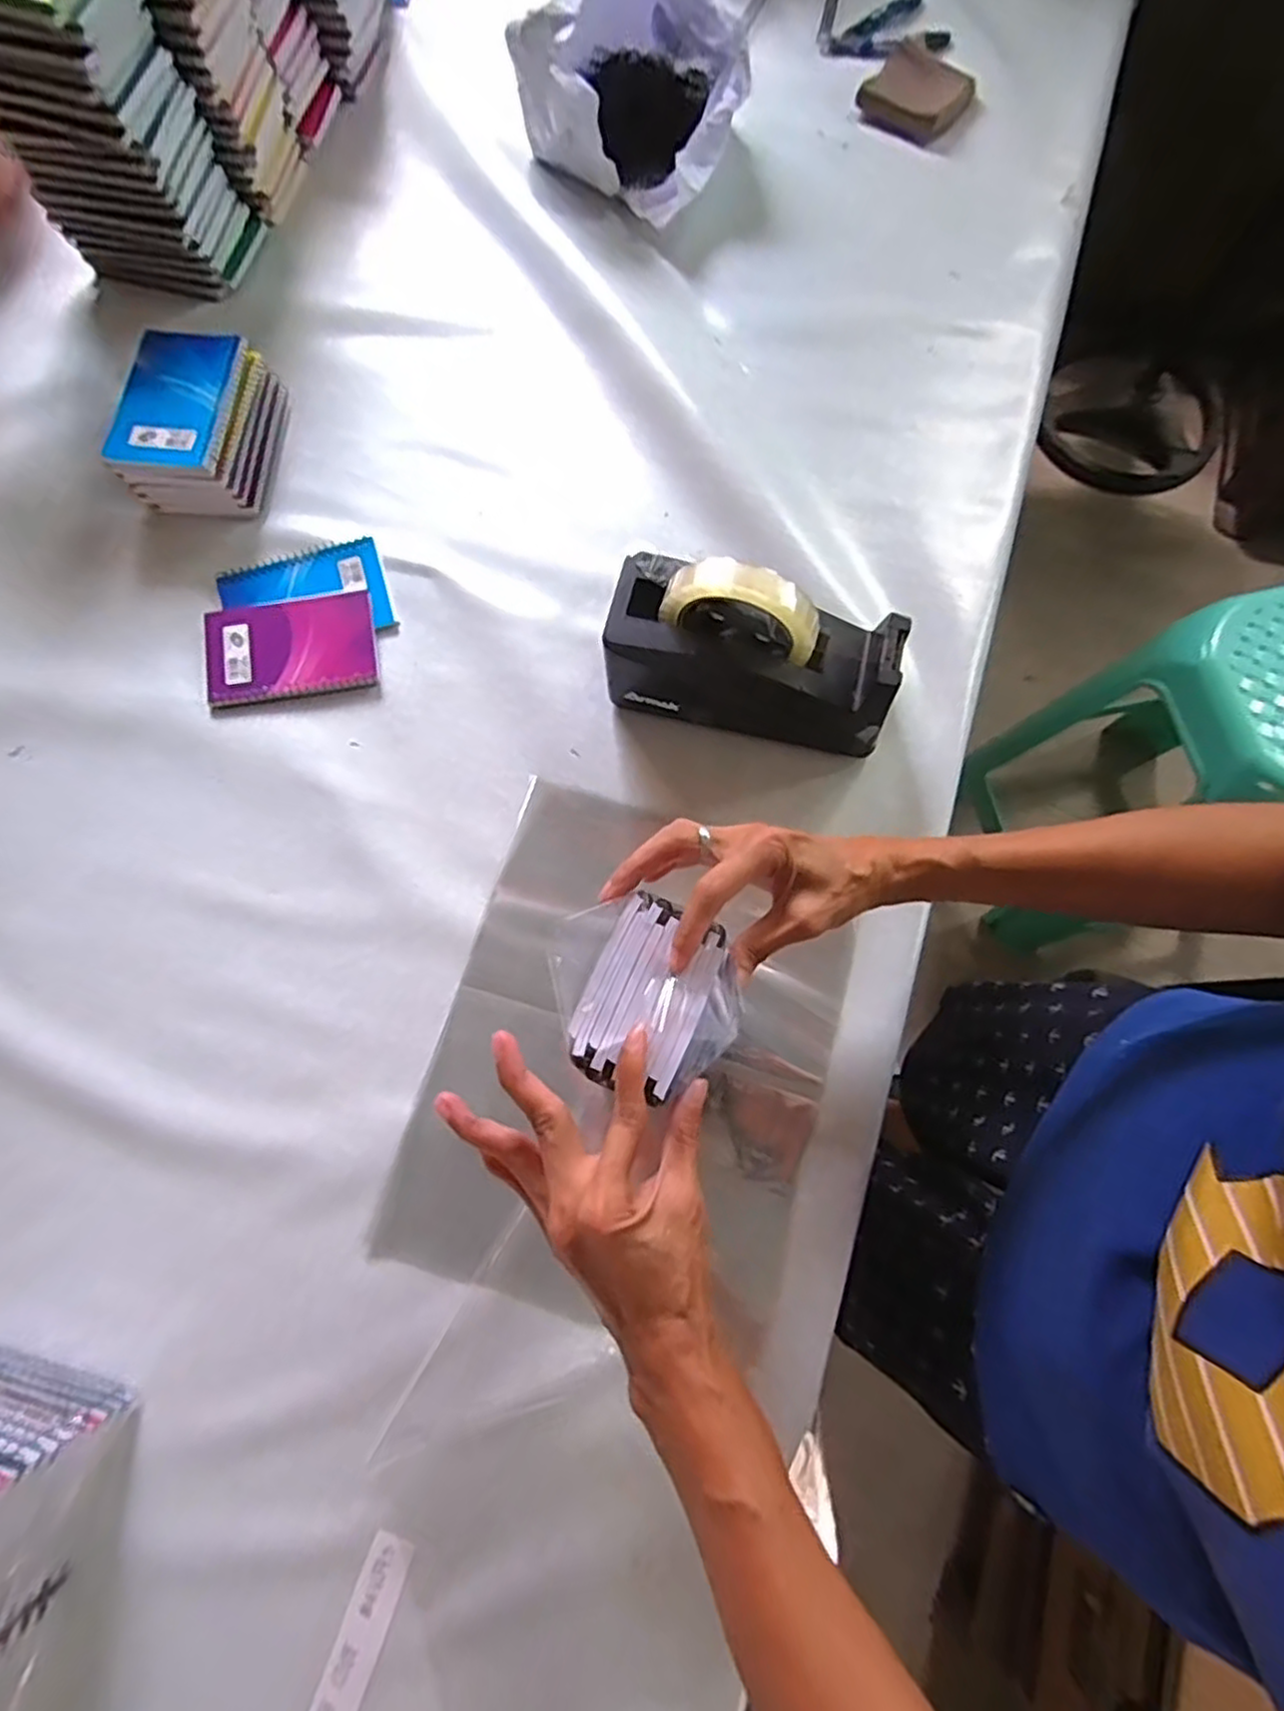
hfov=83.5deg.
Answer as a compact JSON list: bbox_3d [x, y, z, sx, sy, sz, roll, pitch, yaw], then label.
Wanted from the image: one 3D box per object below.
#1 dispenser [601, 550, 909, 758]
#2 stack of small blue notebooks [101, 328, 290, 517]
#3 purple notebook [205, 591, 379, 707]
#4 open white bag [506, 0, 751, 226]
[{"bbox_3d":[0.076,-0.140,0.493,0.191,0.132,0.070,16,75,6],"label":"dispenser"},{"bbox_3d":[-0.363,-0.357,0.592,0.092,0.068,0.131,5,74,3],"label":"stack of small blue notebooks"},{"bbox_3d":[-0.277,-0.164,0.568,0.129,0.009,0.083,-9,74,-2],"label":"purple notebook"},{"bbox_3d":[-0.003,-0.710,0.650,0.189,0.126,0.170,24,76,8],"label":"open white bag"}]

